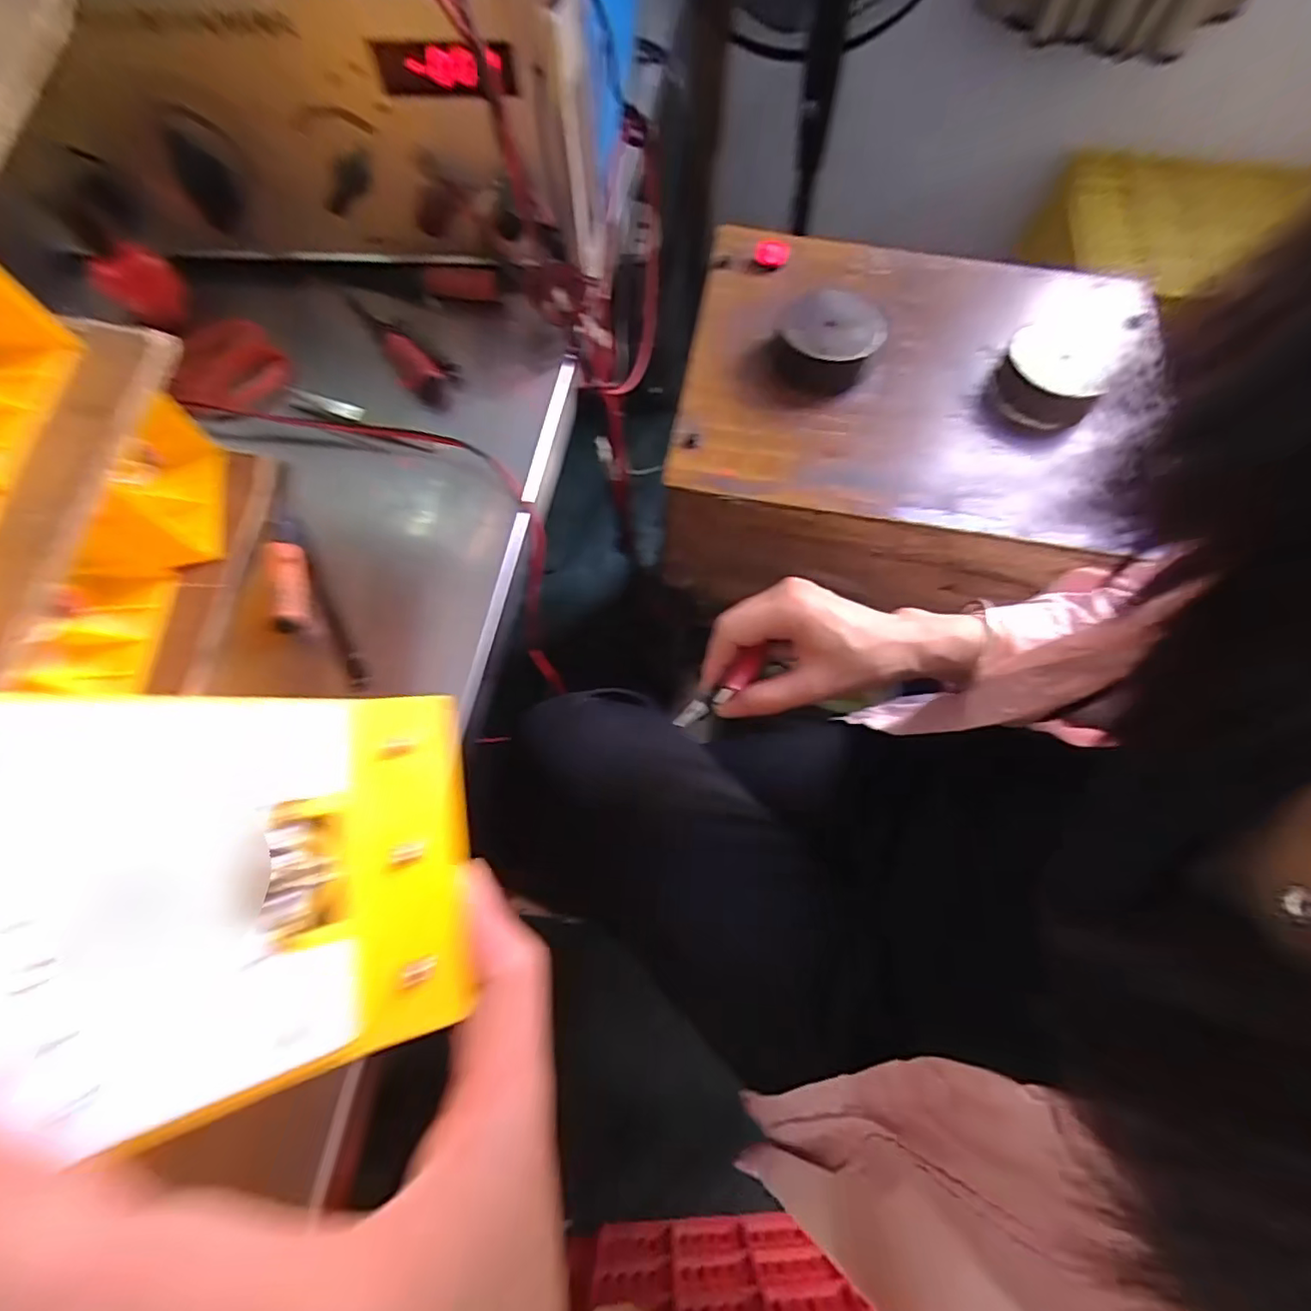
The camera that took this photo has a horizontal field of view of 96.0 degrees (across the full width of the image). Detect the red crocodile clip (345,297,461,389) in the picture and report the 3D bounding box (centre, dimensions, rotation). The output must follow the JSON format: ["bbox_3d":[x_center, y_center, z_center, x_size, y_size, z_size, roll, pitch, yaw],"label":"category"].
[{"bbox_3d":[-0.182,-0.220,0.411,0.033,0.019,0.119,-38,72,-16],"label":"red crocodile clip"}]

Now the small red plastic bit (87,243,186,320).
[{"bbox_3d":[-0.350,-0.252,0.405,0.046,0.045,0.024,-38,72,-16],"label":"small red plastic bit"}]

